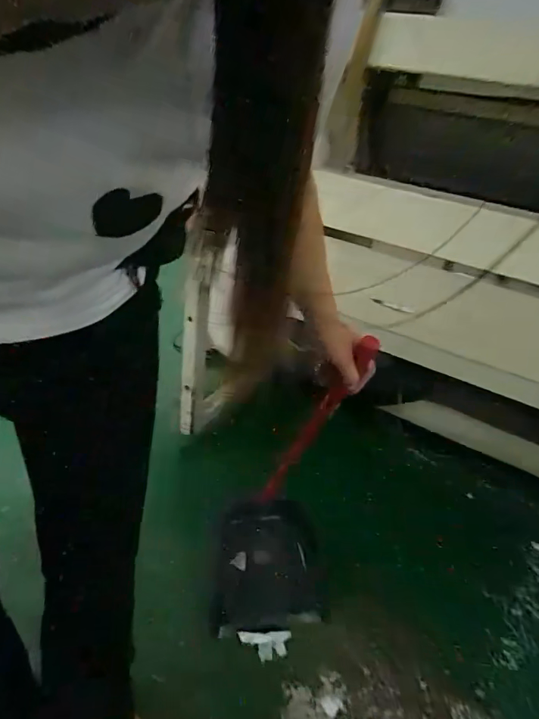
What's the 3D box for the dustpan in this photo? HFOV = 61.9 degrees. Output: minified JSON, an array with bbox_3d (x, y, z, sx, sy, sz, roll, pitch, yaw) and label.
[{"bbox_3d":[0.078,0.270,1.071,0.257,0.078,0.724,17,71,17],"label":"dustpan"}]

